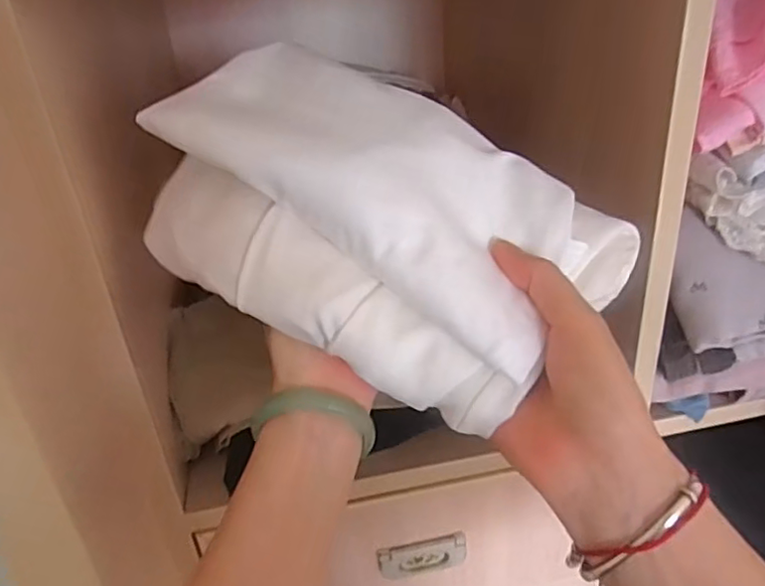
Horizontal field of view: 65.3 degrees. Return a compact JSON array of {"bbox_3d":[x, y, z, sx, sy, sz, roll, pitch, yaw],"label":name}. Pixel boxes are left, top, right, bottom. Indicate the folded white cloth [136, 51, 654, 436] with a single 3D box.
[{"bbox_3d":[-0.002,-0.038,0.333,0.257,0.085,0.160,30,80,11],"label":"folded white cloth"}]

